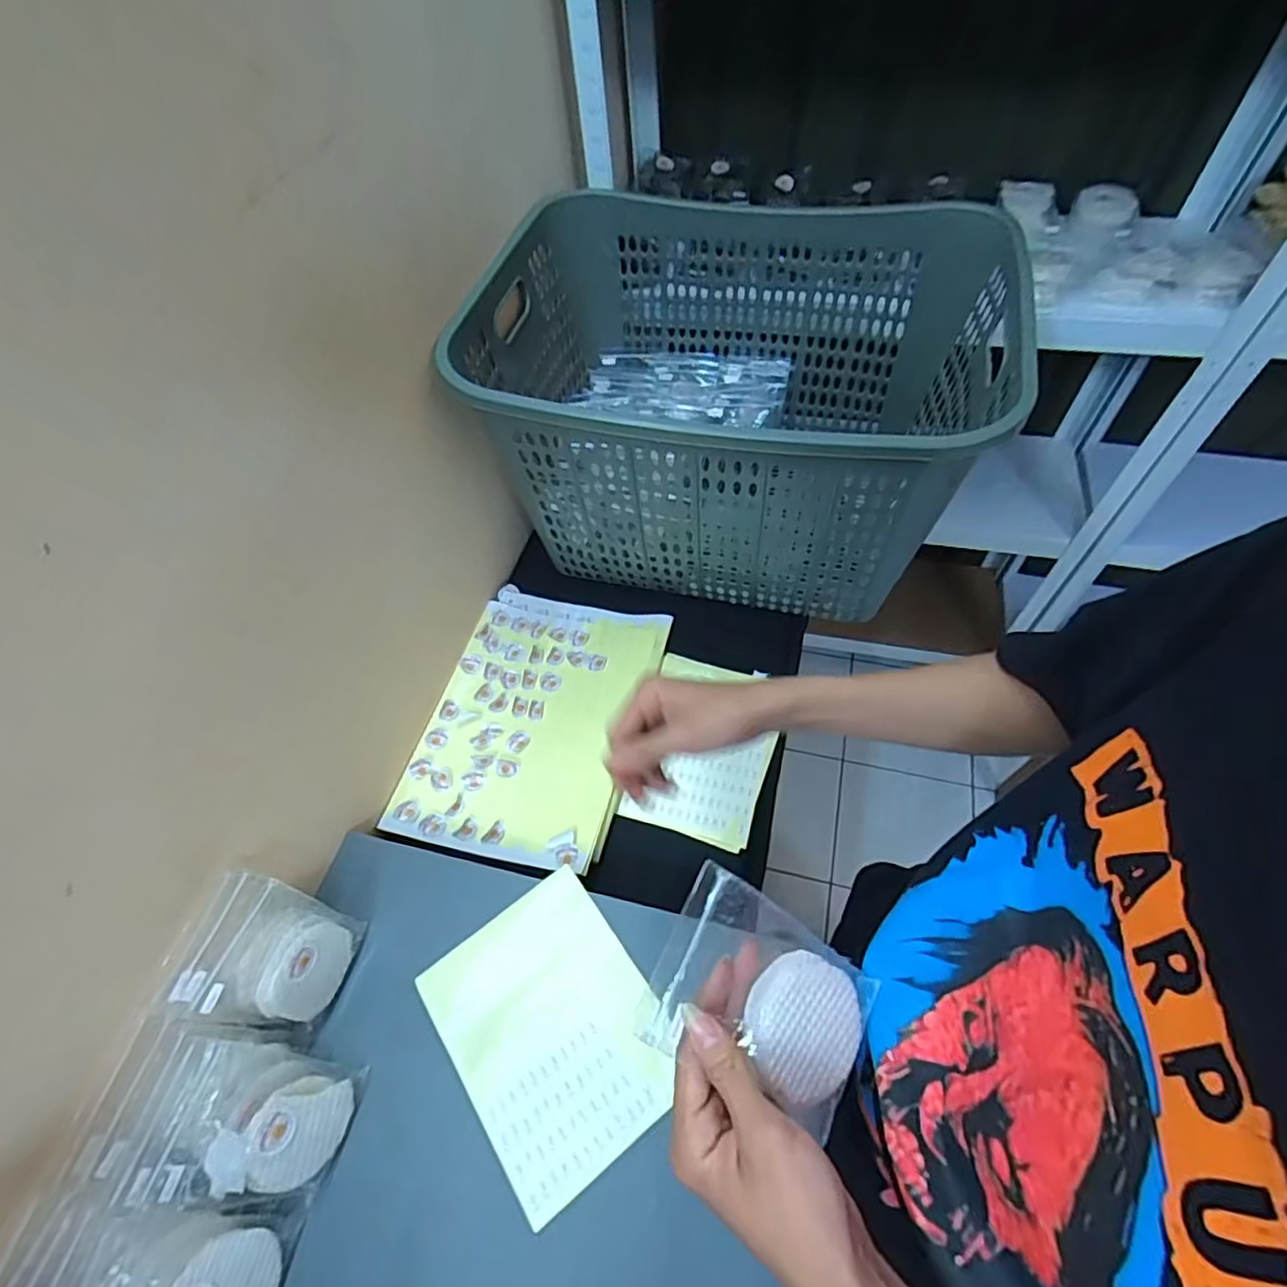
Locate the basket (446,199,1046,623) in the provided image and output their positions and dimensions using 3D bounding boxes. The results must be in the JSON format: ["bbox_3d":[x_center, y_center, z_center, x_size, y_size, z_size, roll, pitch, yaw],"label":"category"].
[{"bbox_3d":[0.108,-0.294,0.803,0.546,0.313,0.458,12,59,12],"label":"basket"}]

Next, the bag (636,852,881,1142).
[{"bbox_3d":[0.073,0.209,0.372,0.143,0.012,0.096,36,65,-9],"label":"bag"}]

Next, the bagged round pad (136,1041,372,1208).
[{"bbox_3d":[-0.278,0.358,0.474,0.023,0.128,0.087,-23,44,33],"label":"bagged round pad"}]

